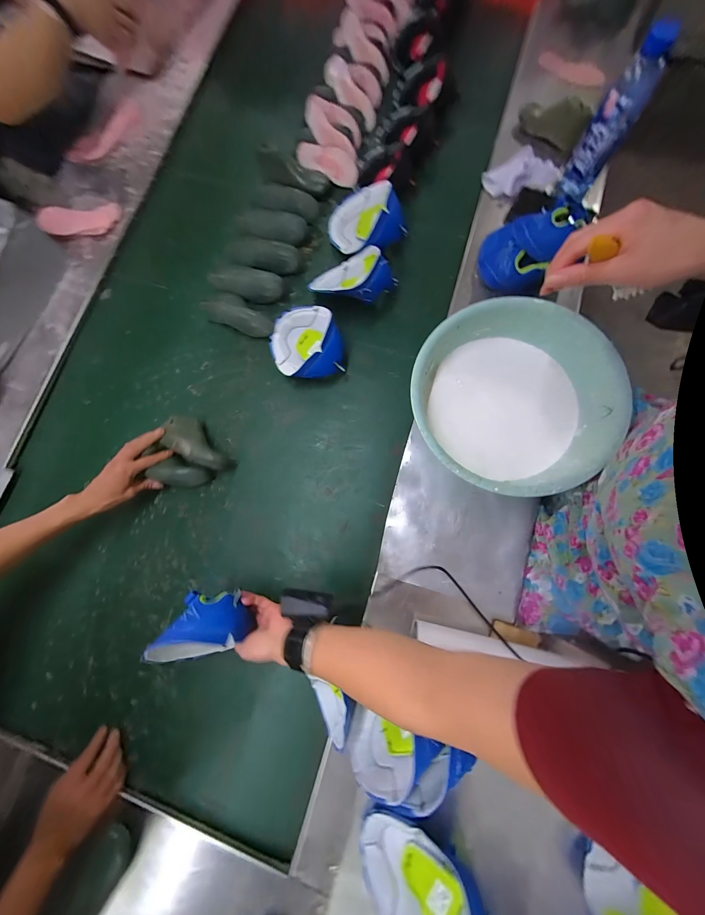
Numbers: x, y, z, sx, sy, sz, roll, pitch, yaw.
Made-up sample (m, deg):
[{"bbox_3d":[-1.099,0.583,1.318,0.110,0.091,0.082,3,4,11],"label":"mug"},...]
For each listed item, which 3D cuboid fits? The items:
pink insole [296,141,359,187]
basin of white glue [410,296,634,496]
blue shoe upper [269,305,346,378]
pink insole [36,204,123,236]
[{"bbox_3d":[-0.055,-0.672,0.688,0.138,0.058,0.017,4,64,-11],"label":"pink insole"},{"bbox_3d":[0.244,-0.092,0.490,0.293,0.119,0.297,0,80,2],"label":"basin of white glue"},{"bbox_3d":[-0.098,-0.235,0.605,0.133,0.080,0.162,-23,80,-2],"label":"blue shoe upper"},{"bbox_3d":[-0.614,-0.534,0.672,0.165,0.009,0.080,-7,78,-9],"label":"pink insole"}]

